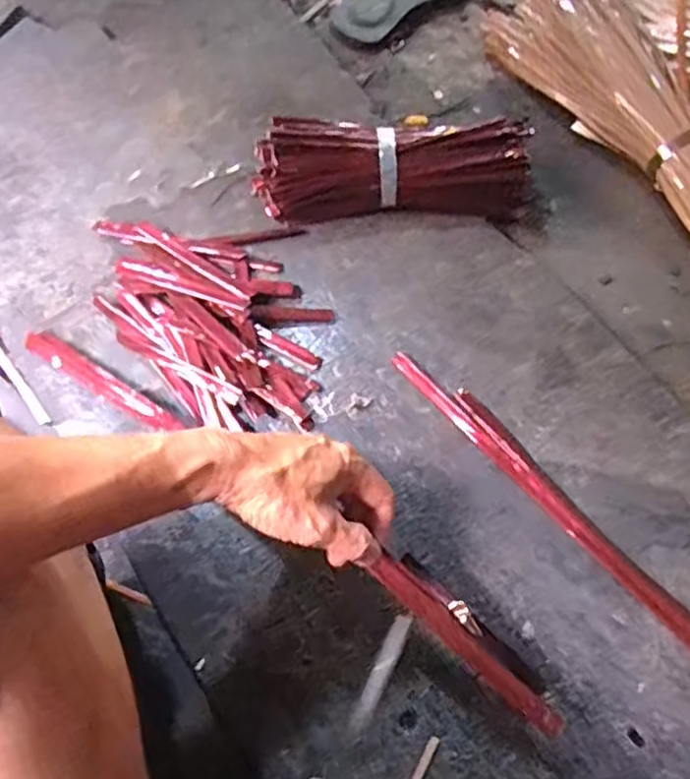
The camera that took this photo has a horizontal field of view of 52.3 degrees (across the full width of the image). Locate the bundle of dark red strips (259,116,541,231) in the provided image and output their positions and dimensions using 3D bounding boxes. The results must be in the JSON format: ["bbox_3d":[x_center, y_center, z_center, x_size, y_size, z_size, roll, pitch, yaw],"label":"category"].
[{"bbox_3d":[0.045,-0.204,0.662,0.247,0.073,0.069,0,67,-2],"label":"bundle of dark red strips"}]

